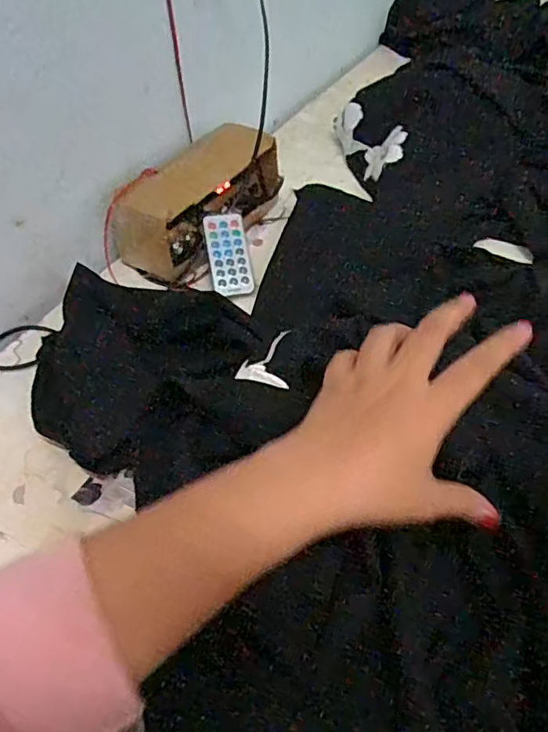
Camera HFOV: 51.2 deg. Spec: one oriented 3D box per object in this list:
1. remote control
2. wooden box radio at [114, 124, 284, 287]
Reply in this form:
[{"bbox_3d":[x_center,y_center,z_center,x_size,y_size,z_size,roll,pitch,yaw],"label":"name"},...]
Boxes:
[{"bbox_3d":[-0.044,-0.109,0.557,0.038,0.009,0.087,-10,78,-3],"label":"remote control"},{"bbox_3d":[-0.075,-0.173,0.589,0.075,0.074,0.180,25,54,24],"label":"wooden box radio"}]

